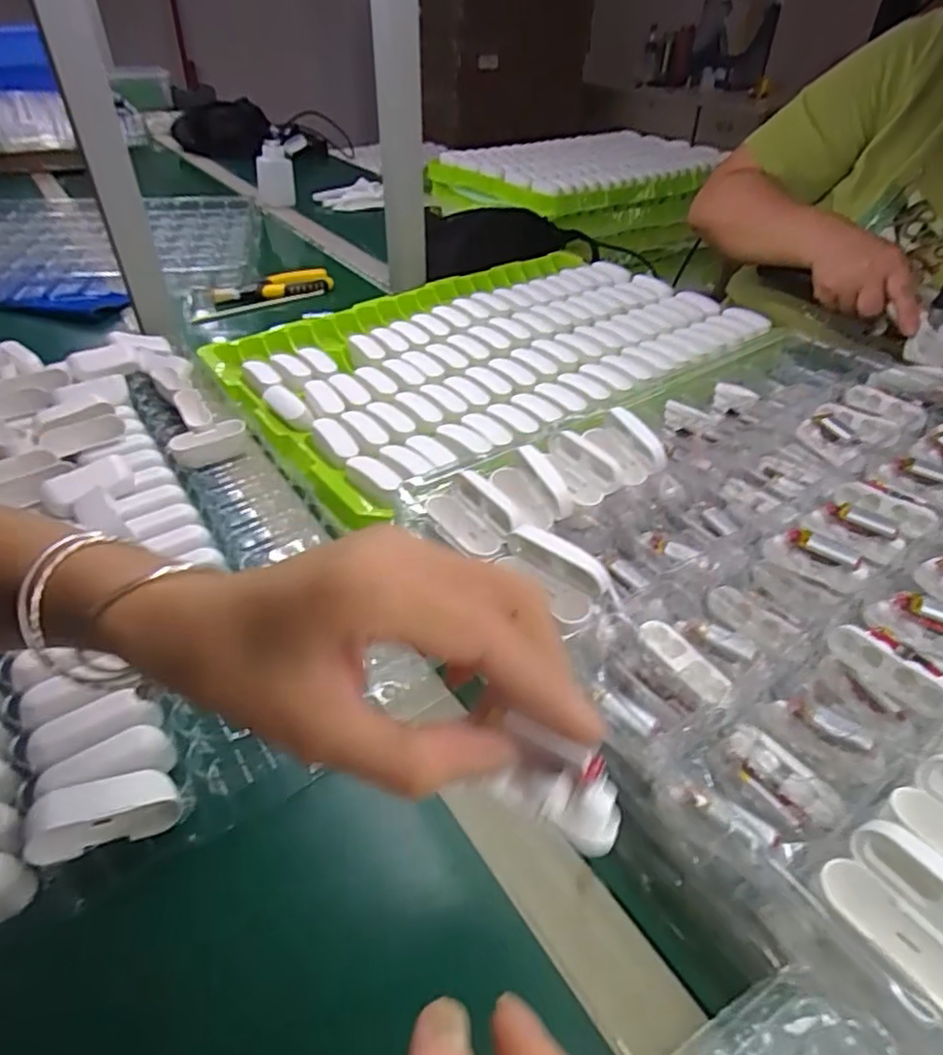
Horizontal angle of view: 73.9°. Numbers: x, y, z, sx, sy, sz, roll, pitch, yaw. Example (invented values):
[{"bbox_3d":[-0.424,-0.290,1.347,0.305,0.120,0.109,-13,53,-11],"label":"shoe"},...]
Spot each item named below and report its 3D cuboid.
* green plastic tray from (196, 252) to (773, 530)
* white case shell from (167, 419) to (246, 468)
[{"bbox_3d":[0.034,-0.210,0.691,0.546,0.054,0.419,-25,45,-25],"label":"green plastic tray"},{"bbox_3d":[-0.235,-0.076,0.562,0.065,0.024,0.017,-18,42,-19],"label":"white case shell"}]

